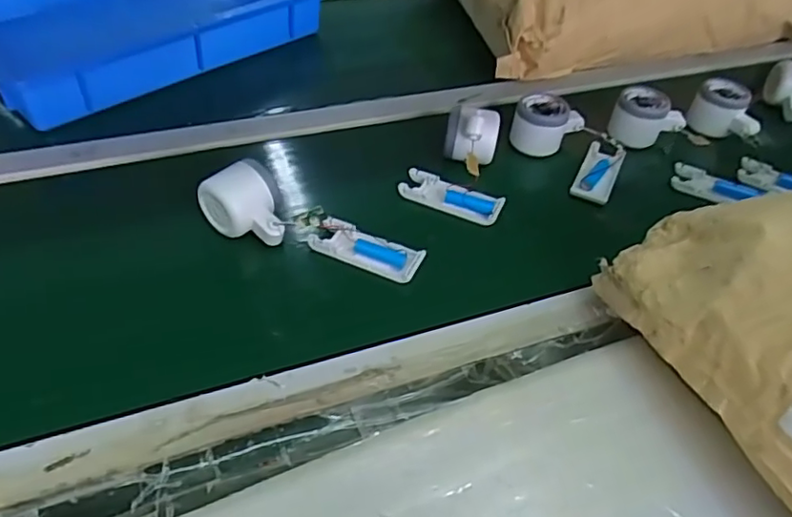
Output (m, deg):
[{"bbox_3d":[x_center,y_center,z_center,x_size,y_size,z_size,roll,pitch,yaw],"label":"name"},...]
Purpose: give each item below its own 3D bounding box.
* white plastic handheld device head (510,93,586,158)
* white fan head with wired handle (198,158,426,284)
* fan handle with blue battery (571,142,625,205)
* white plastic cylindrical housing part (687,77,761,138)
[{"bbox_3d":[0.172,-0.152,0.686,0.069,0.055,0.053,28,50,19],"label":"white plastic handheld device head"},{"bbox_3d":[-0.075,-0.036,0.538,0.202,0.050,0.053,16,47,9],"label":"white fan head with wired handle"},{"bbox_3d":[0.225,-0.096,0.660,0.040,0.019,0.097,22,48,14],"label":"fan handle with blue battery"},{"bbox_3d":[0.410,-0.180,0.732,0.080,0.052,0.058,37,53,26],"label":"white plastic cylindrical housing part"}]

